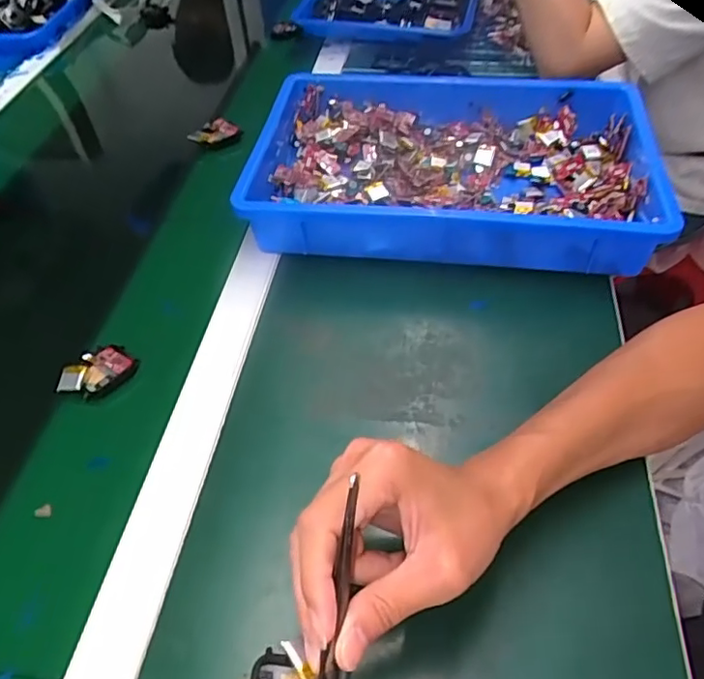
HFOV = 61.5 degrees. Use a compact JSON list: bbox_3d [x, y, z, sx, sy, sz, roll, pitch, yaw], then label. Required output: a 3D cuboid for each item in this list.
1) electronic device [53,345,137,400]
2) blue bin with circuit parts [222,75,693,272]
[{"bbox_3d":[-0.204,0.026,0.473,0.037,0.017,0.056,33,60,28],"label":"electronic device"},{"bbox_3d":[0.093,-0.176,0.587,0.370,0.066,0.248,3,51,9],"label":"blue bin with circuit parts"}]

